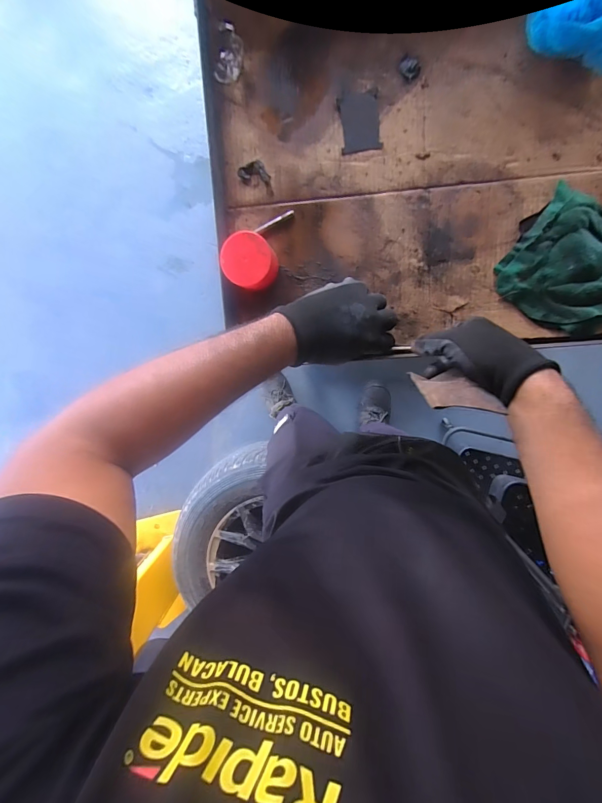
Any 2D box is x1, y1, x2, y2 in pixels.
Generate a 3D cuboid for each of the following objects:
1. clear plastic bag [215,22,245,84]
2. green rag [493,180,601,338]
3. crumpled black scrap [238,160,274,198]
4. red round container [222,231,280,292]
[{"bbox_3d":[-0.087,-0.420,0.439,0.033,0.027,0.054,19,100,1],"label":"clear plastic bag"},{"bbox_3d":[0.335,-0.163,0.439,0.147,0.023,0.138,37,100,-2],"label":"green rag"},{"bbox_3d":[-0.056,-0.287,0.467,0.032,0.006,0.048,-32,95,9],"label":"crumpled black scrap"},{"bbox_3d":[-0.064,-0.175,0.456,0.062,0.049,0.062,1,99,5],"label":"red round container"}]

